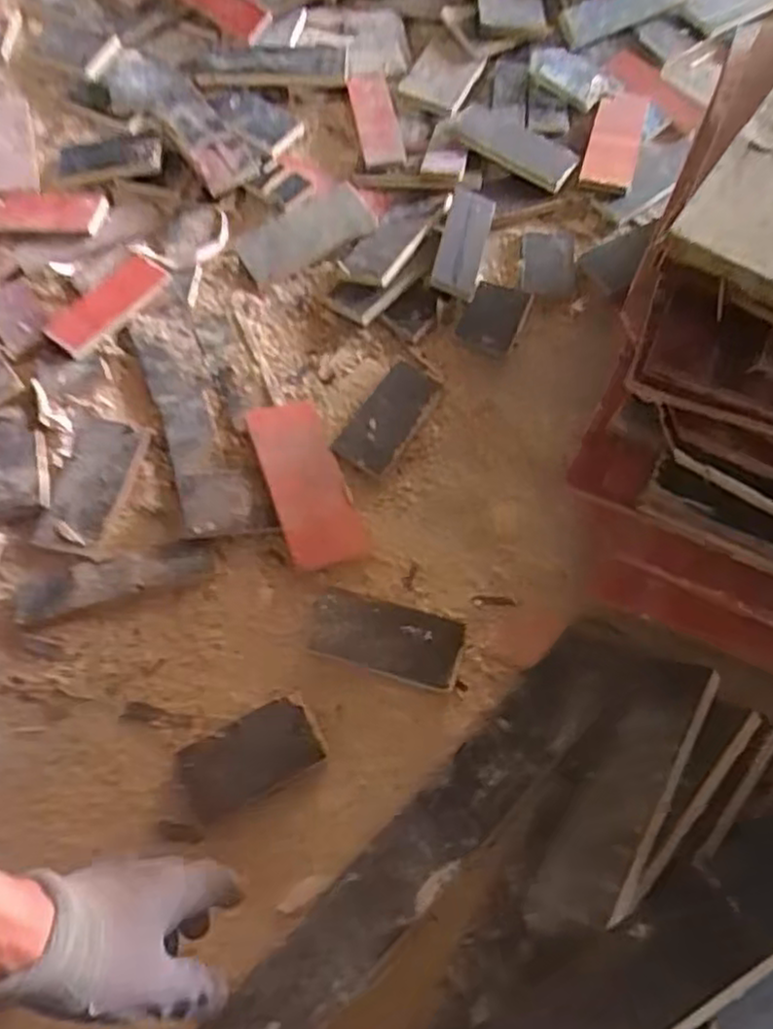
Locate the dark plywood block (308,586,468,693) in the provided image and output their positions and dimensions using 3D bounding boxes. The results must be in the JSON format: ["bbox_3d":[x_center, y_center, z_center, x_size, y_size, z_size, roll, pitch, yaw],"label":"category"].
[{"bbox_3d":[-0.001,0.106,0.621,0.128,0.011,0.064,13,66,6],"label":"dark plywood block"}]

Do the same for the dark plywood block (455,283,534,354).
[{"bbox_3d":[0.116,-0.214,0.776,0.060,0.009,0.080,23,67,10],"label":"dark plywood block"}]

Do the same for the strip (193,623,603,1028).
[{"bbox_3d":[0.006,0.274,0.537,0.496,0.024,0.065,-42,71,-19],"label":"strip"}]

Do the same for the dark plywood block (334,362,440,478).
[{"bbox_3d":[0.003,-0.099,0.715,0.053,0.017,0.126,28,68,13],"label":"dark plywood block"}]

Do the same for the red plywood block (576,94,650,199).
[{"bbox_3d":[0.273,-0.445,0.866,0.060,0.018,0.169,16,66,7],"label":"red plywood block"}]

